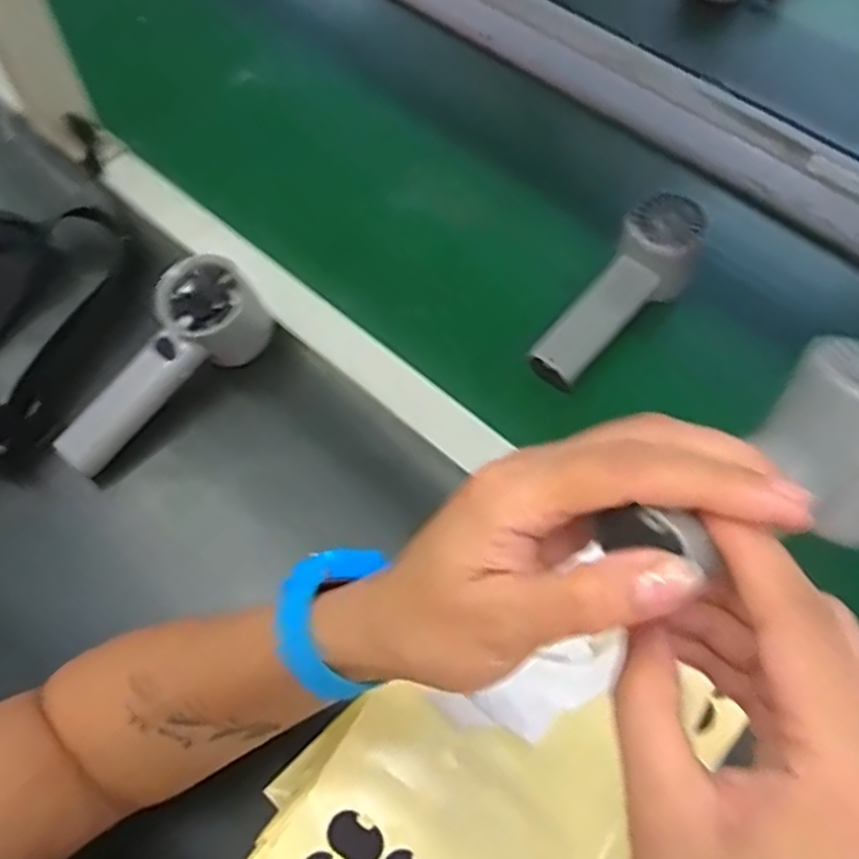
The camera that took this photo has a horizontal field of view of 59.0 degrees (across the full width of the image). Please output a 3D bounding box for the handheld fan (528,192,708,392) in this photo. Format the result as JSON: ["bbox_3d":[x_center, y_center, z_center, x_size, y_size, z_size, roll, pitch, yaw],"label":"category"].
[{"bbox_3d":[0.134,-0.092,0.537,0.051,0.046,0.153,42,93,20],"label":"handheld fan"}]

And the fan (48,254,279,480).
[{"bbox_3d":[-0.173,-0.038,0.496,0.055,0.056,0.162,42,87,20],"label":"fan"}]

